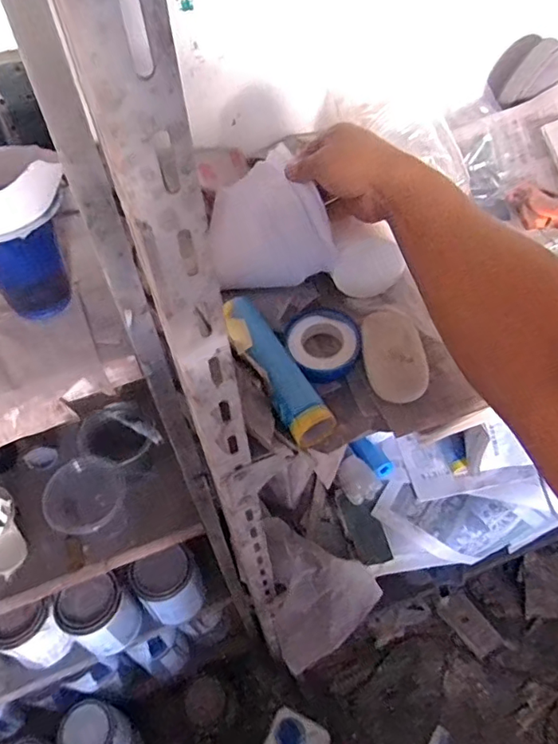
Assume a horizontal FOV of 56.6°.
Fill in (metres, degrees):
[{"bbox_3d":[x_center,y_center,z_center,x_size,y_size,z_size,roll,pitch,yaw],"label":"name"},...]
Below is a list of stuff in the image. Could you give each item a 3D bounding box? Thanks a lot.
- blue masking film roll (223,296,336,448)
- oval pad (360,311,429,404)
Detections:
[{"bbox_3d":[-0.005,-0.005,0.481,0.043,0.041,0.157,-24,53,-16],"label":"blue masking film roll"},{"bbox_3d":[0.106,-0.015,0.483,0.054,0.020,0.093,-13,63,9],"label":"oval pad"}]

